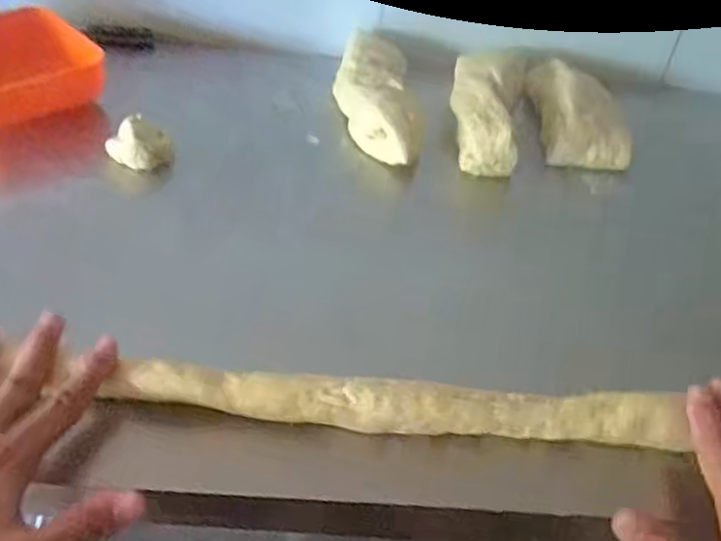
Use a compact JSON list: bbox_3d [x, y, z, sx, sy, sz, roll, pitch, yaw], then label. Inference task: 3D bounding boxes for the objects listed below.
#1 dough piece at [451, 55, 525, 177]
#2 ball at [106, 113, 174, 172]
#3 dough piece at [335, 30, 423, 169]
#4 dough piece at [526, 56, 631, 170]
[{"bbox_3d":[0.135,-0.177,0.733,0.076,0.061,0.180,11,41,6],"label":"dough piece"},{"bbox_3d":[-0.208,-0.118,0.653,0.041,0.047,0.054,34,48,29],"label":"ball"},{"bbox_3d":[0.017,-0.195,0.745,0.079,0.050,0.213,0,41,-7],"label":"dough piece"},{"bbox_3d":[0.240,-0.181,0.756,0.082,0.053,0.169,5,41,-2],"label":"dough piece"}]

